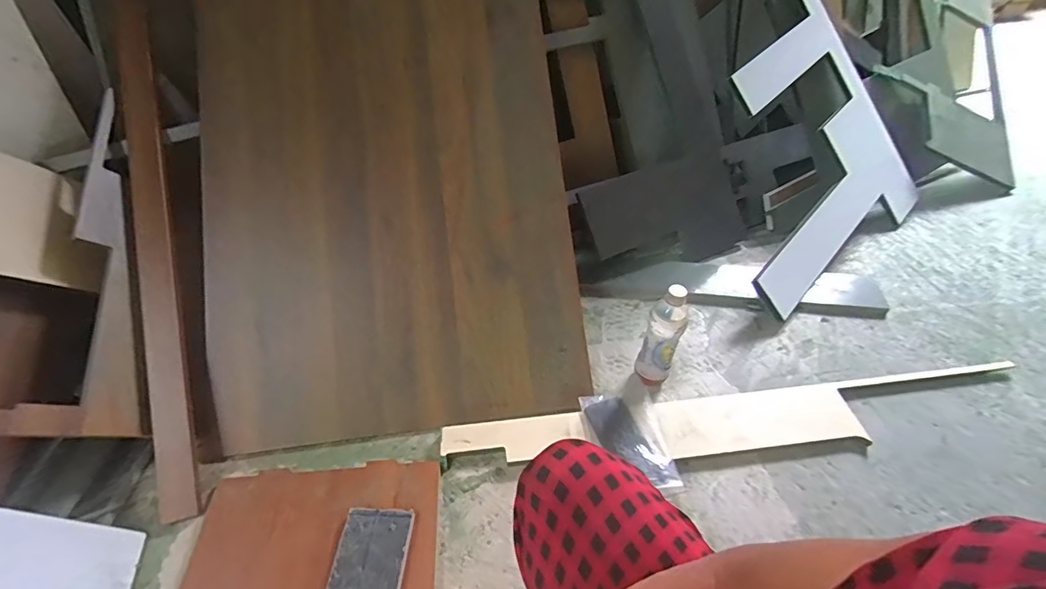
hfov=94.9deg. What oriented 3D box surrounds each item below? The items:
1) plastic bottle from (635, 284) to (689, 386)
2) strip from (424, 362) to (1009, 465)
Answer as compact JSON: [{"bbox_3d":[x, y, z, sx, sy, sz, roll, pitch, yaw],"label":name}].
[{"bbox_3d":[0.240,0.079,0.833,0.059,0.233,0.051,18,48,17],"label":"plastic bottle"},{"bbox_3d":[0.373,0.220,0.835,1.003,0.019,0.117,-4,45,-5],"label":"strip"}]

